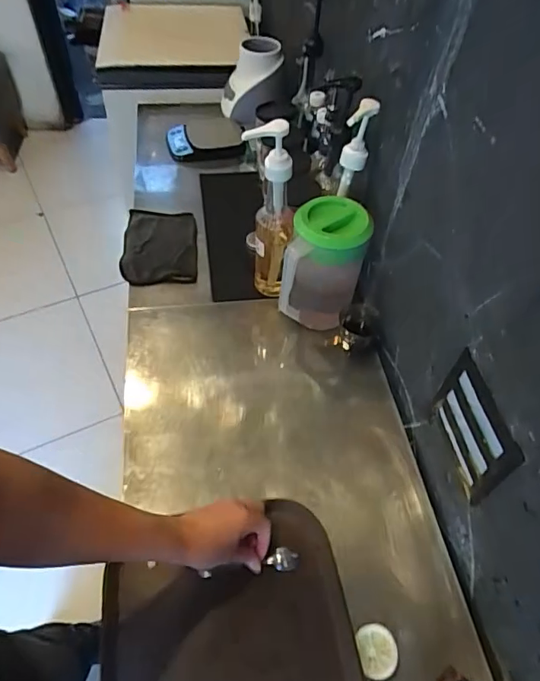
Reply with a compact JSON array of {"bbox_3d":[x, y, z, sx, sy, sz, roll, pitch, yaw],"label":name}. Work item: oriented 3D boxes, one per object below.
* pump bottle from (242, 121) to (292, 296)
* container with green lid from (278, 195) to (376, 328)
[{"bbox_3d":[0.001,-0.225,0.873,0.085,0.339,0.069,9,52,4],"label":"pump bottle"},{"bbox_3d":[0.095,-0.124,0.867,0.123,0.211,0.145,16,52,10],"label":"container with green lid"}]

